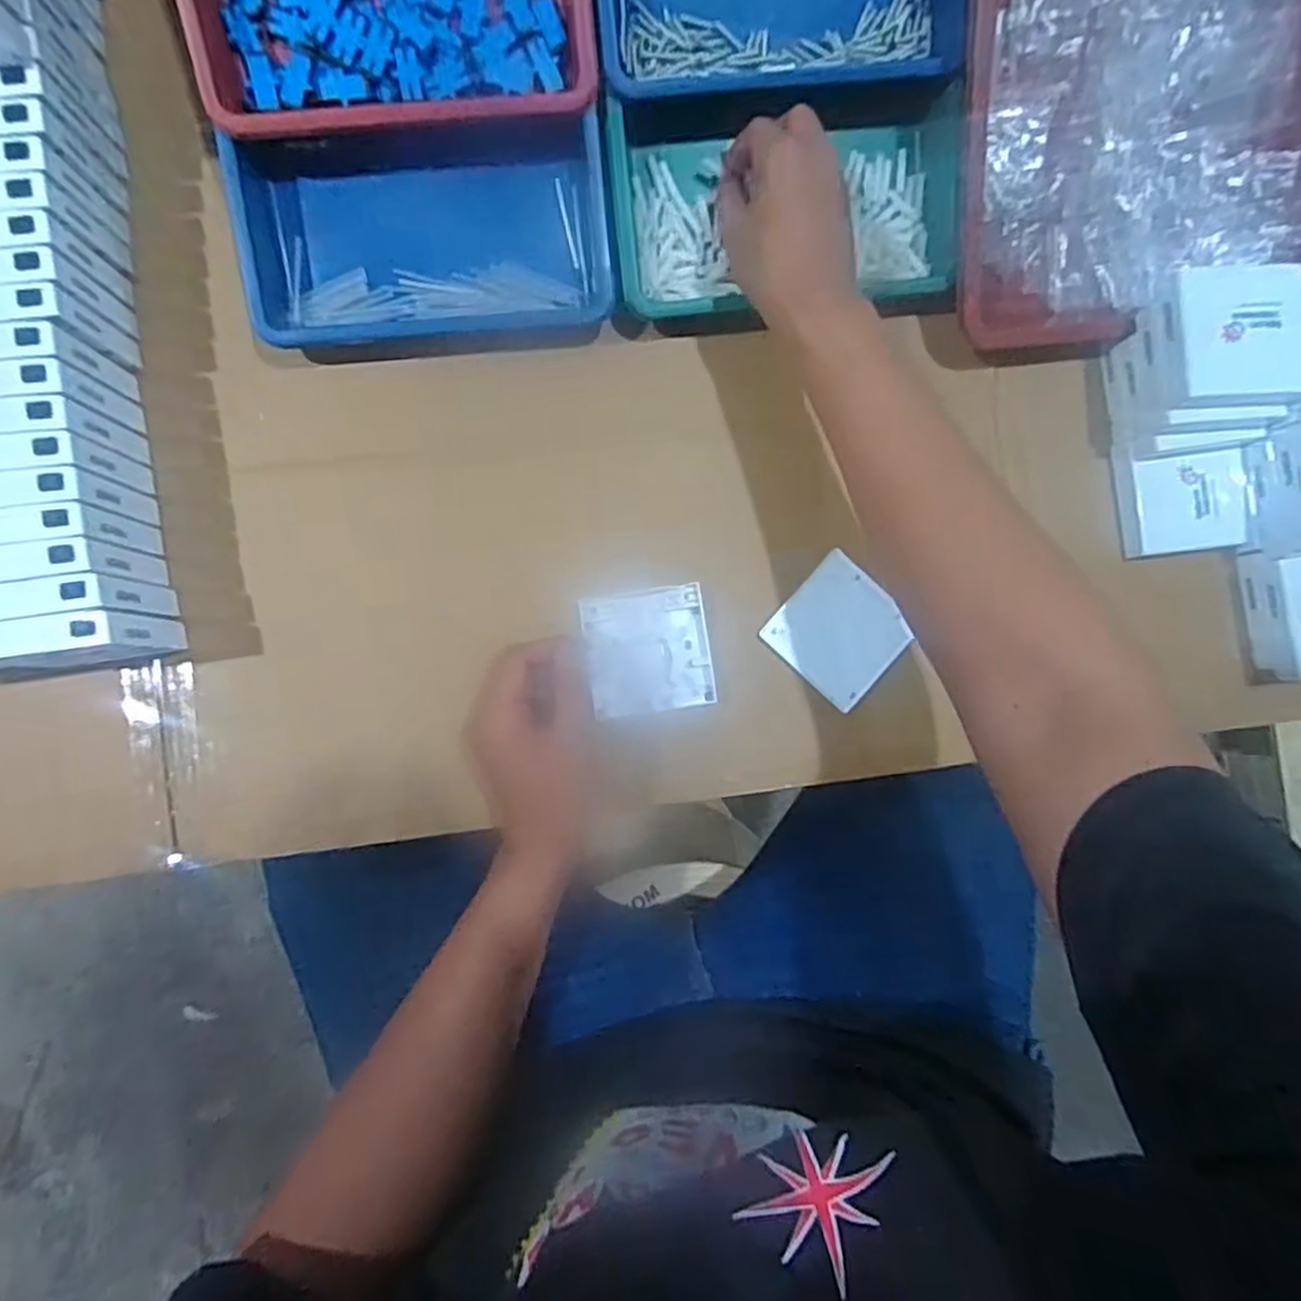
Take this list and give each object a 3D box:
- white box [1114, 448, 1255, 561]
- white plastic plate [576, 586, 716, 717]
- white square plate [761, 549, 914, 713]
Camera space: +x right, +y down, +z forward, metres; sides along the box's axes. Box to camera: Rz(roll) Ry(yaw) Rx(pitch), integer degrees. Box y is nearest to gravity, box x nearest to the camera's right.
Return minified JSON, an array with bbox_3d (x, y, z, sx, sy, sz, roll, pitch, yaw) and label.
[{"bbox_3d":[0.390,-0.108,0.554,0.083,0.024,0.072,-6,89,-4],"label":"white box"},{"bbox_3d":[-0.001,0.000,0.538,0.084,0.010,0.086,-9,89,-4],"label":"white plastic plate"},{"bbox_3d":[0.137,-0.014,0.548,0.084,0.006,0.084,43,96,5],"label":"white square plate"}]

